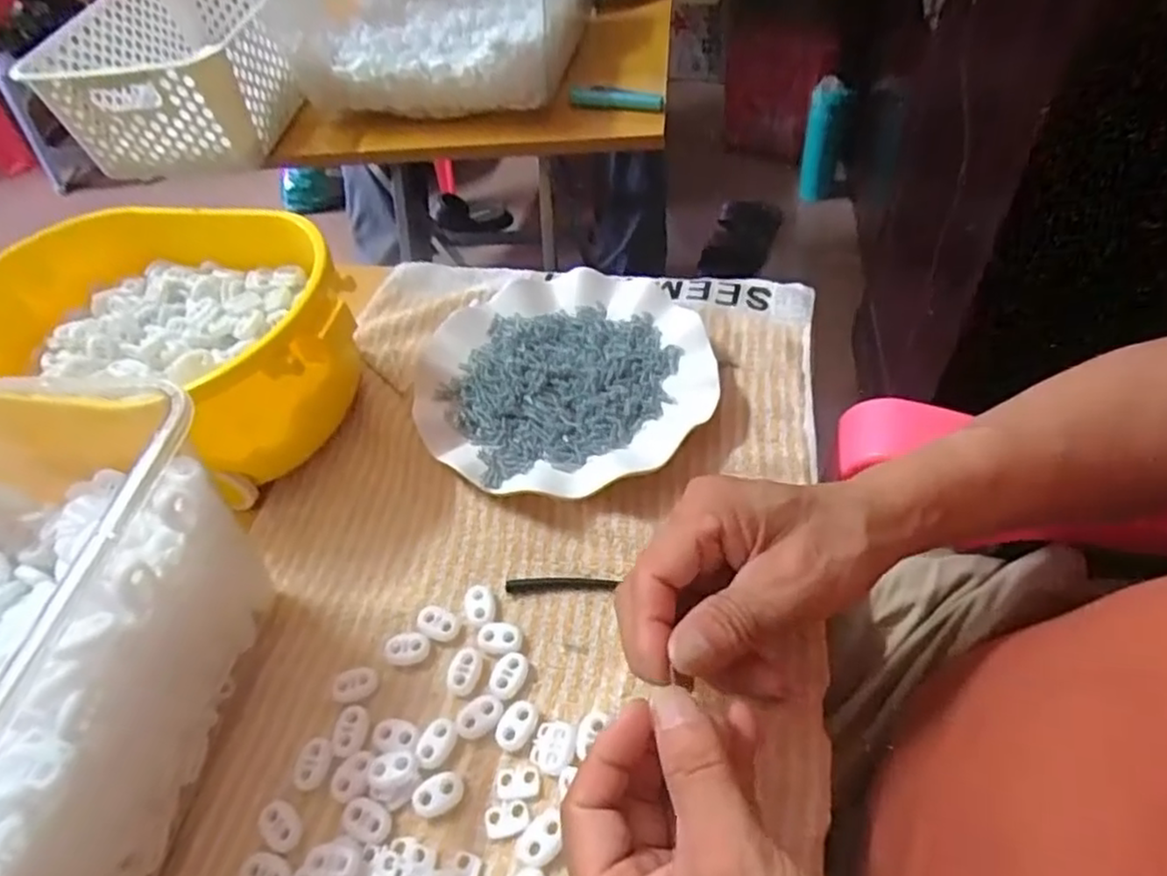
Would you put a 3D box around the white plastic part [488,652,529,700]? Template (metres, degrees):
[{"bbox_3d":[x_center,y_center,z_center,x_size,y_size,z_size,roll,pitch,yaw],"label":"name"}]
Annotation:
[{"bbox_3d":[-0.036,0.113,0.333,0.016,0.004,0.022,17,55,21],"label":"white plastic part"}]

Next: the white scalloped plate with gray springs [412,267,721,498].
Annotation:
[{"bbox_3d":[-0.014,-0.043,0.437,0.177,0.027,0.182,-4,51,5],"label":"white scalloped plate with gray springs"}]

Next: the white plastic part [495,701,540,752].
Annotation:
[{"bbox_3d":[-0.030,0.130,0.318,0.015,0.004,0.022,26,59,26],"label":"white plastic part"}]

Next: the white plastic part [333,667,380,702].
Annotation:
[{"bbox_3d":[-0.111,0.119,0.339,0.022,0.004,0.017,-9,50,0],"label":"white plastic part"}]

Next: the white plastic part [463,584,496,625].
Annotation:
[{"bbox_3d":[-0.053,0.085,0.359,0.014,0.004,0.023,-21,51,-9],"label":"white plastic part"}]

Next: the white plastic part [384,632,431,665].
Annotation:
[{"bbox_3d":[-0.088,0.104,0.348,0.023,0.005,0.015,-3,51,5],"label":"white plastic part"}]

